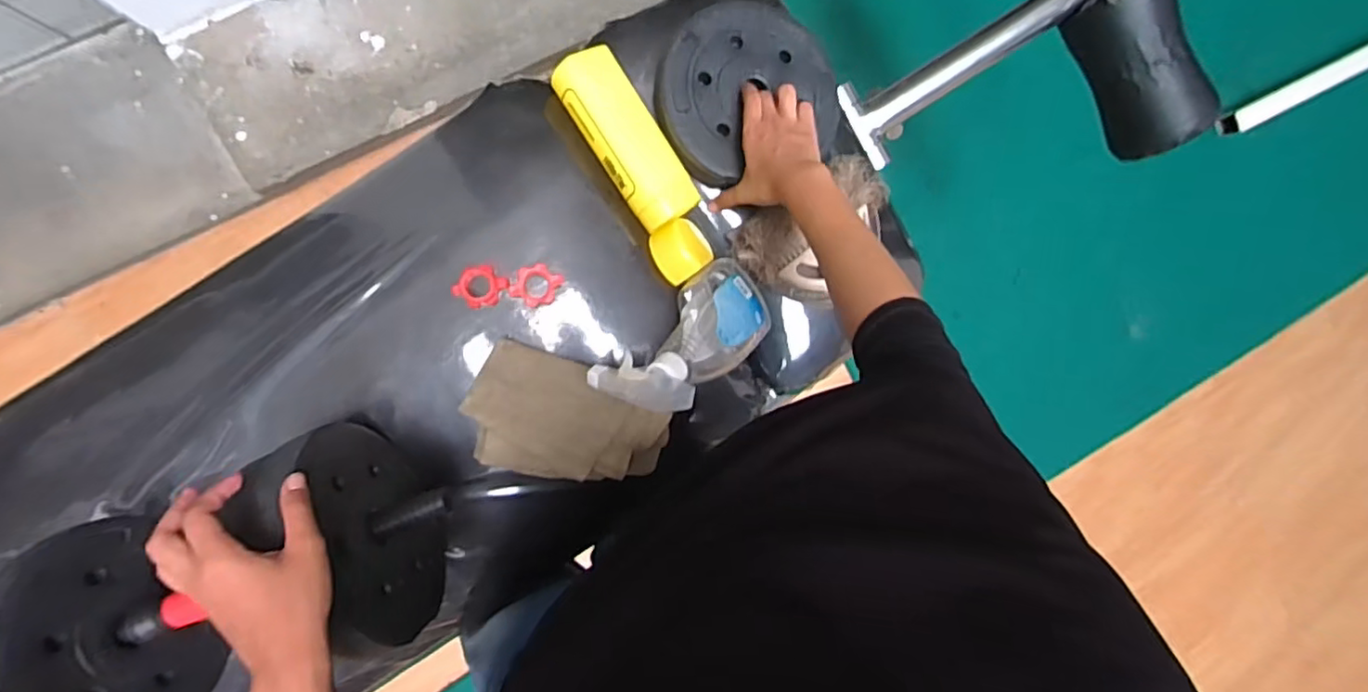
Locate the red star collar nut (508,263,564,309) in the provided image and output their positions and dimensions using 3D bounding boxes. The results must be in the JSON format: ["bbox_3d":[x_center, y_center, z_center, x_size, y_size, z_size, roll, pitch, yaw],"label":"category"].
[{"bbox_3d":[-0.142,-0.059,0.591,0.042,0.011,0.042,22,108,-22],"label":"red star collar nut"}]

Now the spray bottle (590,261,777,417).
[{"bbox_3d":[0.009,-0.006,0.597,0.093,0.059,0.233,53,46,-6],"label":"spray bottle"}]

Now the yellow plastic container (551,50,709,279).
[{"bbox_3d":[-0.045,-0.184,0.636,0.072,0.060,0.243,-32,98,-8],"label":"yellow plastic container"}]

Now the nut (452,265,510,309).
[{"bbox_3d":[-0.193,-0.056,0.589,0.041,0.016,0.041,38,86,-10],"label":"nut"}]

